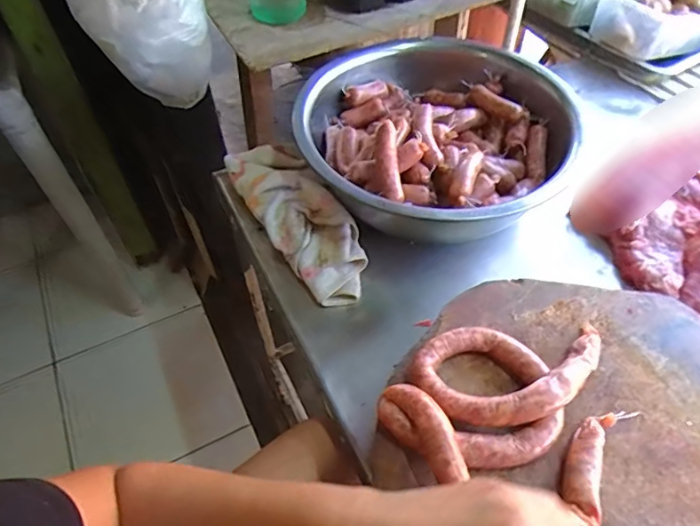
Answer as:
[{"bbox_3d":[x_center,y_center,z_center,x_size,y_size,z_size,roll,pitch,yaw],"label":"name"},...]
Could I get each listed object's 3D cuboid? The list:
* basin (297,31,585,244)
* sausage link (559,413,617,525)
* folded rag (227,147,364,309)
[{"bbox_3d":[0.117,-0.192,0.731,0.364,0.115,0.379,21,58,18],"label":"basin"},{"bbox_3d":[0.194,0.162,0.432,0.031,0.023,0.098,20,55,17],"label":"sausage link"},{"bbox_3d":[-0.069,-0.069,0.724,0.112,0.056,0.293,-27,56,-15],"label":"folded rag"}]

